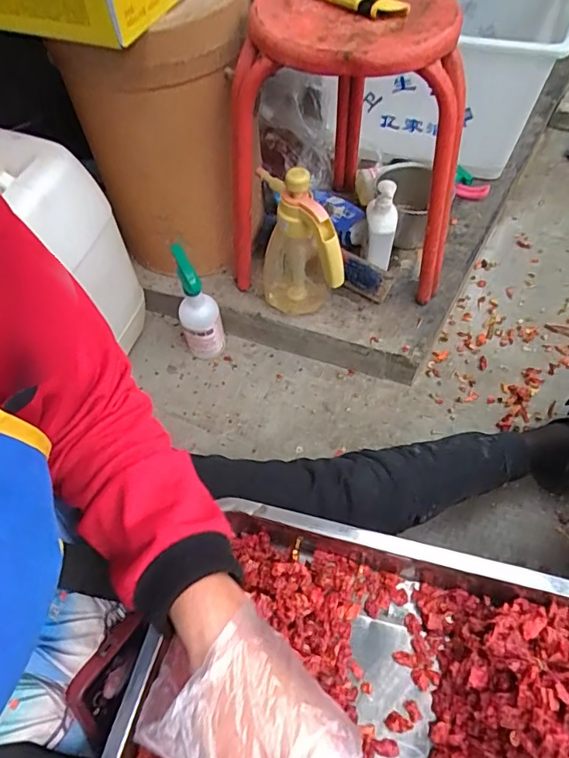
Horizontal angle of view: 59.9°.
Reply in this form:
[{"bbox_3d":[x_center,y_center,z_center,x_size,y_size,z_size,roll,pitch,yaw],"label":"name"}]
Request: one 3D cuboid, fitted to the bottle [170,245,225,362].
[{"bbox_3d":[-0.160,-0.121,0.908,0.075,0.261,0.062,-20,56,-9],"label":"bottle"}]

